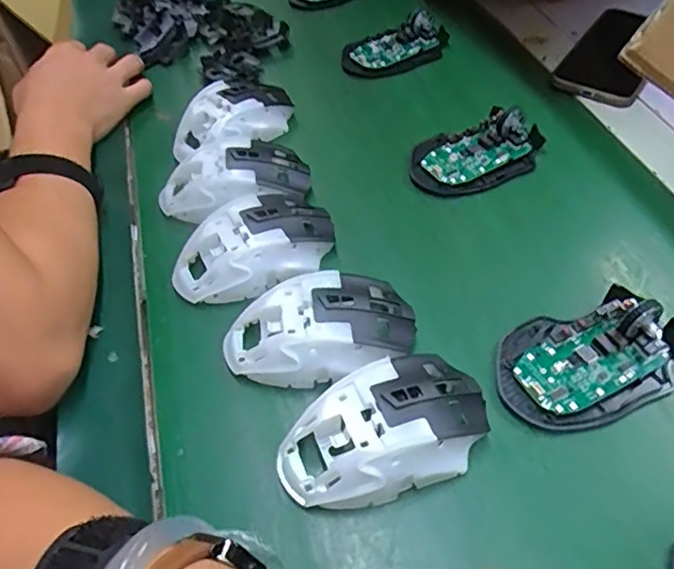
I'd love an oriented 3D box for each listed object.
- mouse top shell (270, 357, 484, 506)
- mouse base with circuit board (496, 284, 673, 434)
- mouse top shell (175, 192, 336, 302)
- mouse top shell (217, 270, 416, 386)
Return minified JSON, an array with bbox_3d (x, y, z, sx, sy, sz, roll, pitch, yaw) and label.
[{"bbox_3d":[0.026,0.078,0.306,0.111,0.035,0.063,-26,54,-17],"label":"mouse top shell"},{"bbox_3d":[0.147,0.040,0.338,0.111,0.027,0.074,-22,53,-14],"label":"mouse base with circuit board"},{"bbox_3d":[-0.054,-0.026,0.392,0.113,0.031,0.068,-33,56,-22],"label":"mouse top shell"},{"bbox_3d":[-0.010,0.027,0.351,0.116,0.036,0.066,-7,51,-3],"label":"mouse top shell"}]

